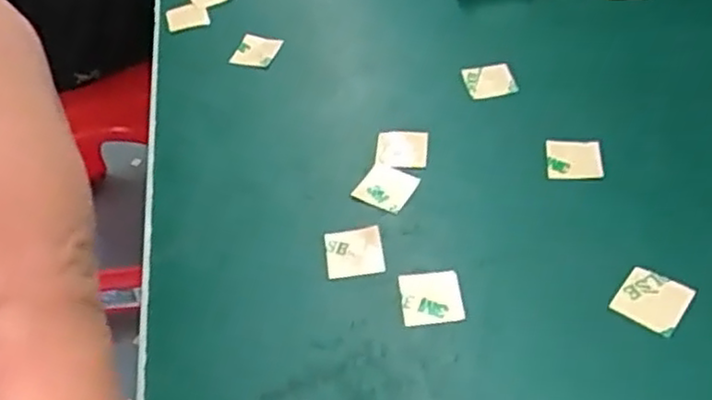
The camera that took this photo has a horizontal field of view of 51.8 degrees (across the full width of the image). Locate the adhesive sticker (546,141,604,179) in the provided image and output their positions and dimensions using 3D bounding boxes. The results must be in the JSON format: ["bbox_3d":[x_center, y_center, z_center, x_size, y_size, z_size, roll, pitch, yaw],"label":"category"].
[{"bbox_3d":[0.064,-0.011,0.215,0.017,0.004,0.013,3,56,-3],"label":"adhesive sticker"}]

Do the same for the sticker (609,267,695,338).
[{"bbox_3d":[0.072,0.024,0.179,0.015,0.004,0.015,28,57,28],"label":"sticker"}]

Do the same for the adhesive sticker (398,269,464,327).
[{"bbox_3d":[0.019,0.025,0.187,0.015,0.004,0.014,-7,53,0],"label":"adhesive sticker"}]

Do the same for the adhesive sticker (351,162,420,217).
[{"bbox_3d":[0.009,-0.004,0.213,0.014,0.004,0.014,25,60,18],"label":"adhesive sticker"}]

